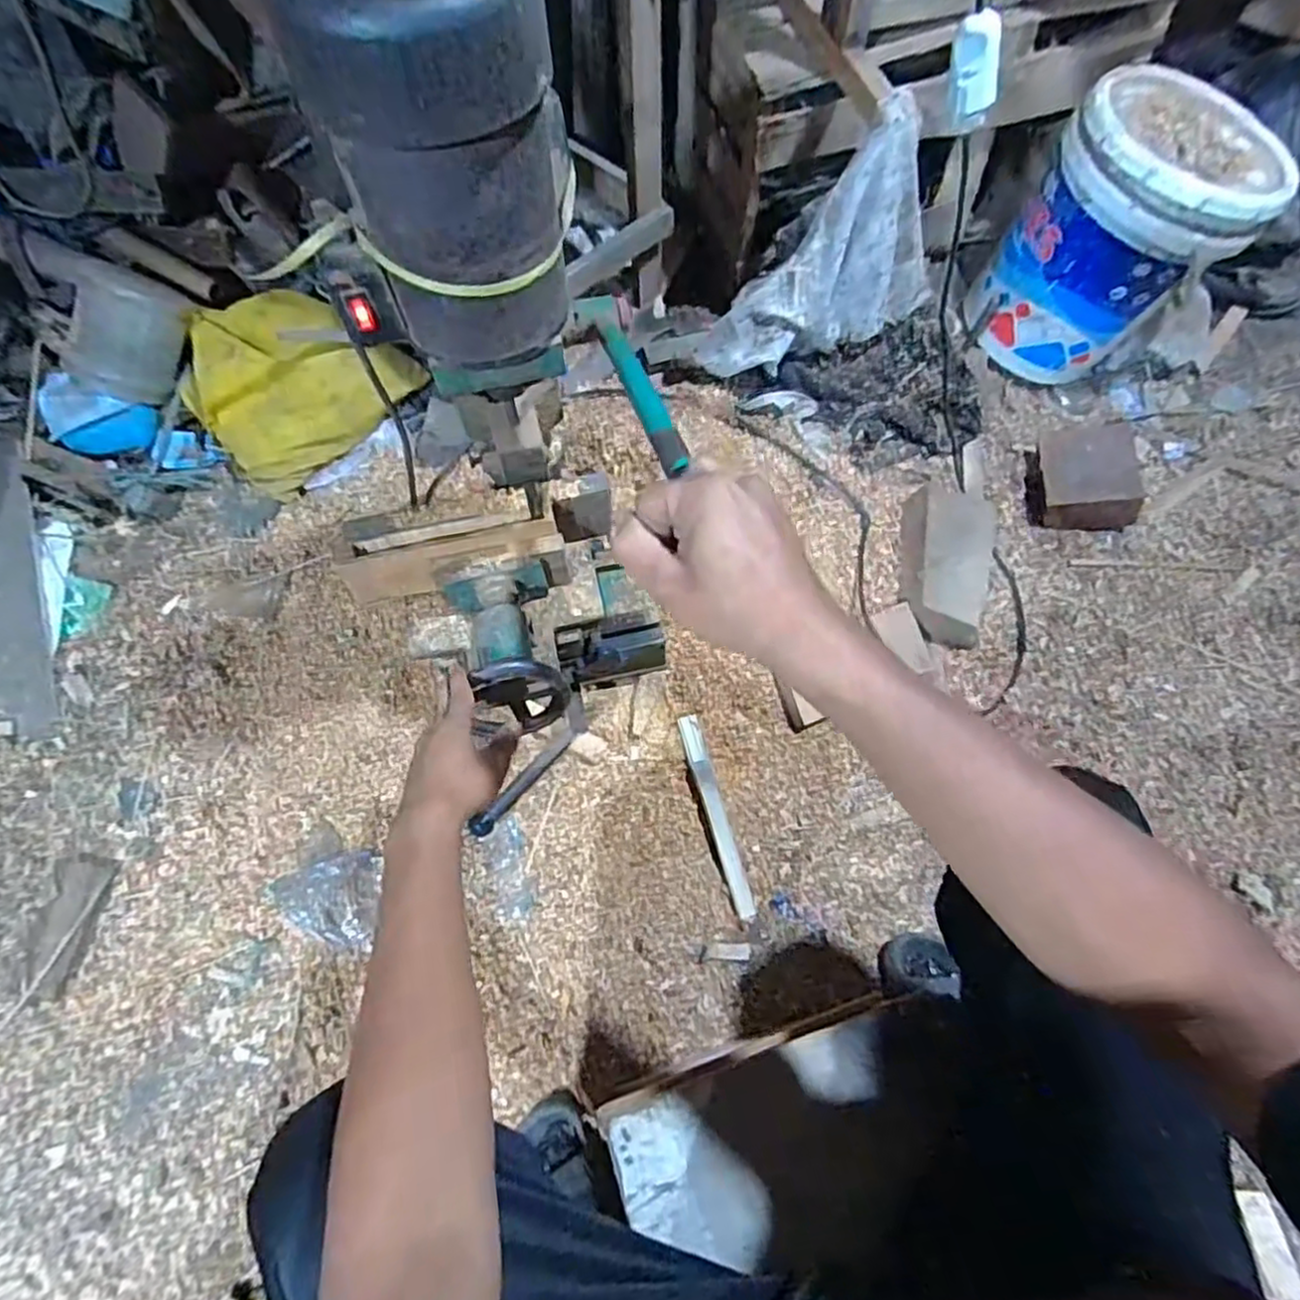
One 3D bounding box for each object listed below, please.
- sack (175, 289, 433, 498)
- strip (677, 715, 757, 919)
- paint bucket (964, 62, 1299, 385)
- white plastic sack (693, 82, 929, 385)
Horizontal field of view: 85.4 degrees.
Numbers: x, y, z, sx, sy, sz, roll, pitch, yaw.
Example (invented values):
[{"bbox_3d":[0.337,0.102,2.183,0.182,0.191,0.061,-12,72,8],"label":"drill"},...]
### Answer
[{"bbox_3d":[-0.584,-0.408,1.099,0.339,0.153,0.258,31,68,13],"label":"sack"},{"bbox_3d":[0.083,0.202,0.869,0.026,0.015,0.248,-16,81,-8],"label":"strip"},{"bbox_3d":[0.738,-0.645,1.126,0.303,0.371,0.291,35,69,14],"label":"paint bucket"},{"bbox_3d":[0.246,-0.535,0.967,0.354,0.307,0.083,-23,66,-11],"label":"white plastic sack"}]

